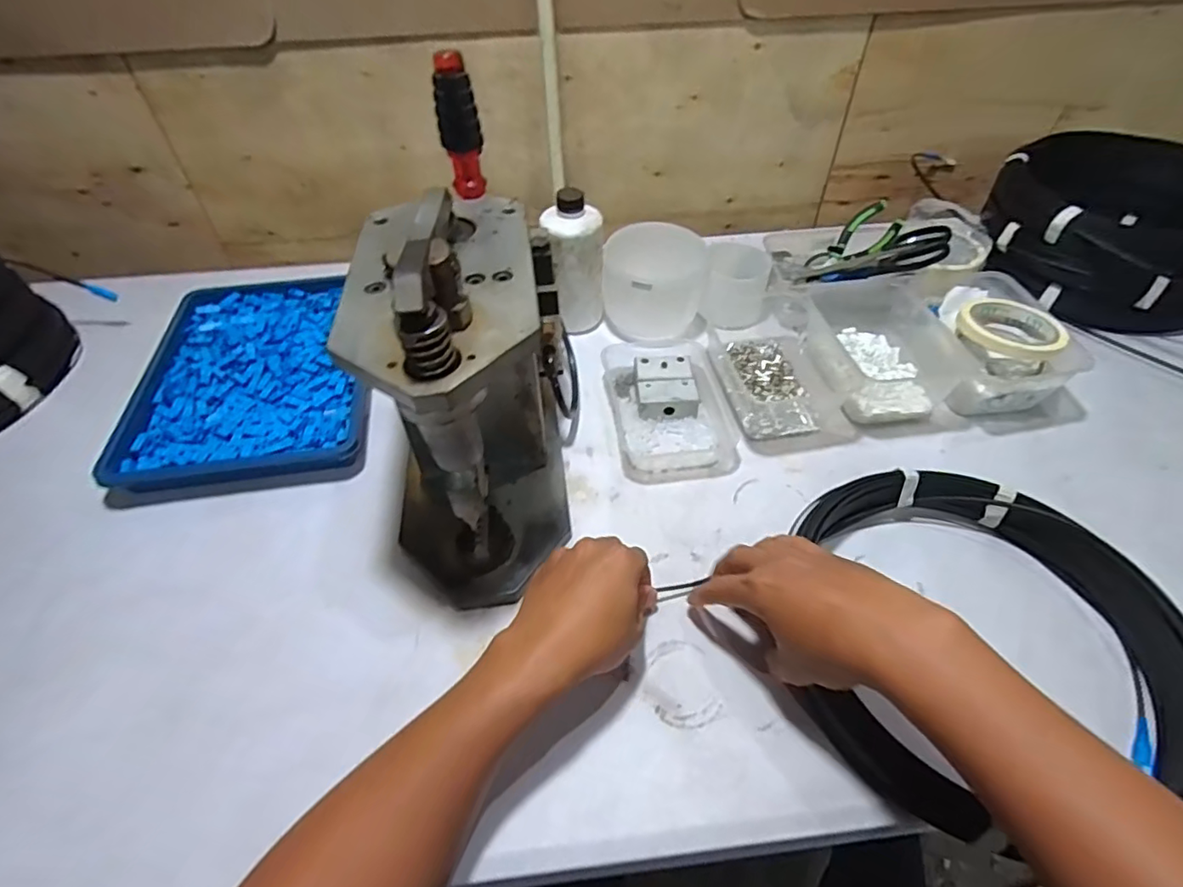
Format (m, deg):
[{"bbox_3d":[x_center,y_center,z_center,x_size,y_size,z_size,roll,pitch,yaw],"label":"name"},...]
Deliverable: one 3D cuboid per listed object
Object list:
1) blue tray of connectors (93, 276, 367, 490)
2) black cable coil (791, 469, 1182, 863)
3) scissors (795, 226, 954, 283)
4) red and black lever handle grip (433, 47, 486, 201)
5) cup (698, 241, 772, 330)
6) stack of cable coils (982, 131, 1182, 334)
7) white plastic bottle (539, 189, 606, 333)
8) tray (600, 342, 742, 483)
[{"bbox_3d":[-0.372,-0.088,0.648,0.231,0.031,0.314,-8,48,-6],"label":"blue tray of connectors"},{"bbox_3d":[0.281,0.137,0.414,0.242,0.057,0.270,7,50,7],"label":"black cable coil"},{"bbox_3d":[0.345,-0.224,0.690,0.171,0.026,0.068,2,39,50],"label":"scissors"},{"bbox_3d":[-0.108,-0.258,0.464,0.026,0.103,0.025,29,54,25],"label":"red and black lever handle grip"},{"bbox_3d":[0.178,-0.193,0.707,0.073,0.072,0.078,-1,50,1],"label":"cup"},{"bbox_3d":[0.660,-0.275,0.719,0.284,0.114,0.281,-35,56,-27],"label":"stack of cable coils"},{"bbox_3d":[-0.019,-0.201,0.658,0.067,0.157,0.064,-3,47,-1],"label":"white plastic bottle"},{"bbox_3d":[0.082,-0.045,0.608,0.119,0.033,0.183,-6,48,-4],"label":"tray"}]

